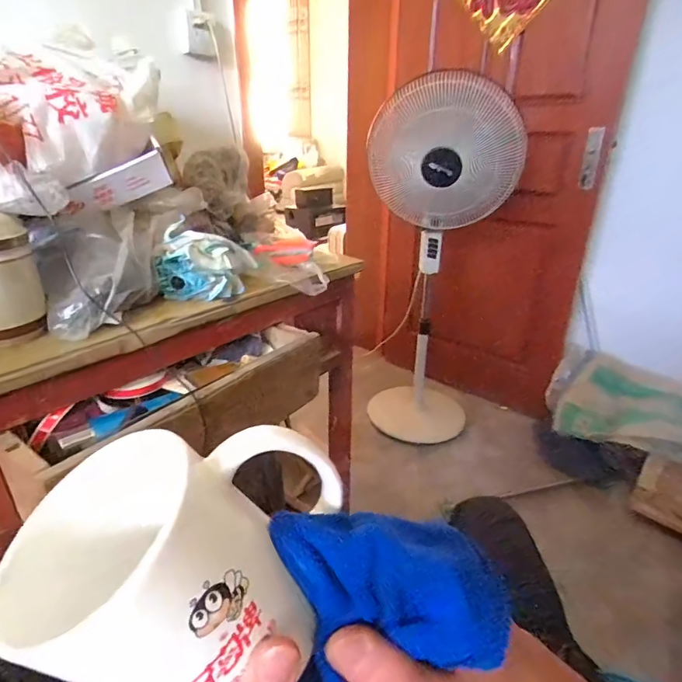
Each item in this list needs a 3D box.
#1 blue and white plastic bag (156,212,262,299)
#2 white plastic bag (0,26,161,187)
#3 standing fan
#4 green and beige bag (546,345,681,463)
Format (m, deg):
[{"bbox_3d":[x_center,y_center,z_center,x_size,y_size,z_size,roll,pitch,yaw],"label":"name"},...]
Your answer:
[{"bbox_3d":[-0.194,-0.113,0.646,0.114,0.090,0.080,3,25,6],"label":"blue and white plastic bag"},{"bbox_3d":[-0.394,-0.343,0.639,0.232,0.178,0.238,-13,28,-26],"label":"white plastic bag"},{"bbox_3d":[0.297,-0.164,1.482,0.374,1.225,0.355,5,25,10],"label":"standing fan"},{"bbox_3d":[0.898,0.210,1.387,0.166,0.254,0.531,-13,28,-27],"label":"green and beige bag"}]

